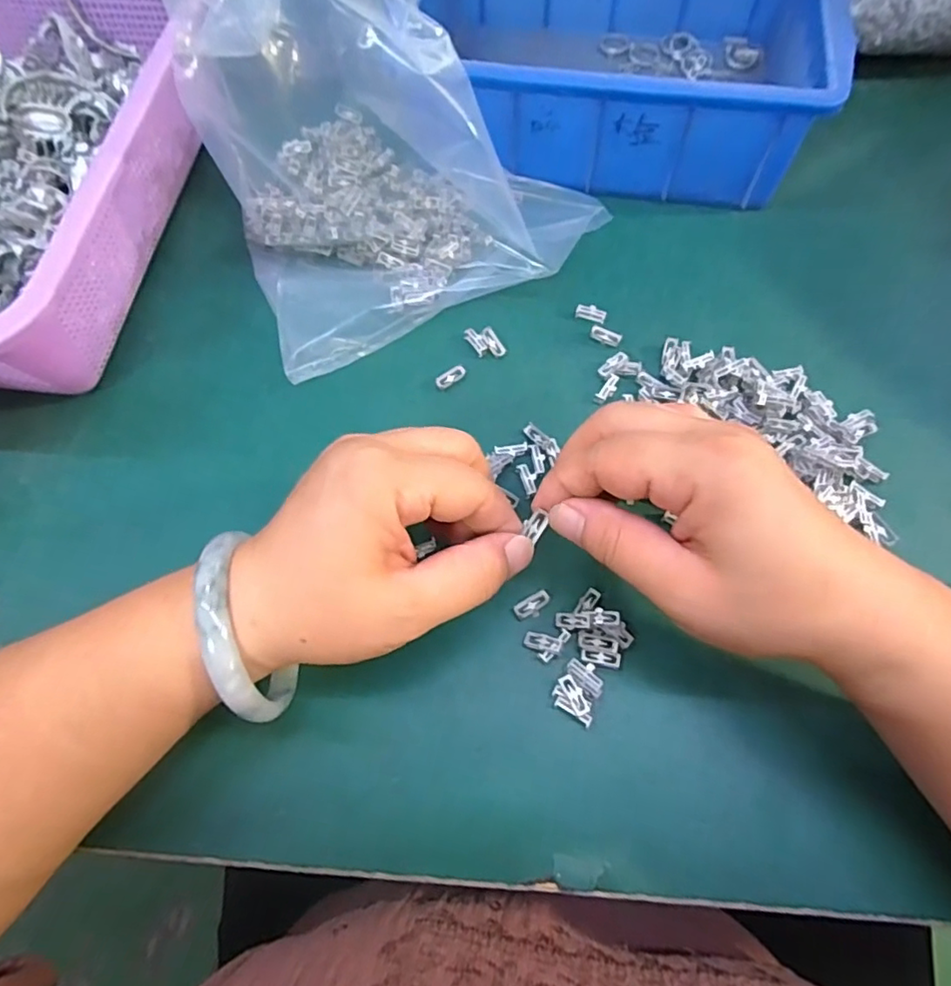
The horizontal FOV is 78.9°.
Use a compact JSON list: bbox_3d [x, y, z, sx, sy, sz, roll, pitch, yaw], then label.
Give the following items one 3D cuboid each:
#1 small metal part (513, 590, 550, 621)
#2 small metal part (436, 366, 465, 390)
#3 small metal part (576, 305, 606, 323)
[{"bbox_3d":[0.025,0.049,0.256,0.017,0.004,0.008,-31,70,-12],"label":"small metal part"},{"bbox_3d":[-0.013,-0.062,0.308,0.017,0.004,0.008,-38,72,-13],"label":"small metal part"},{"bbox_3d":[0.064,-0.099,0.321,0.017,0.006,0.006,20,70,9],"label":"small metal part"}]

